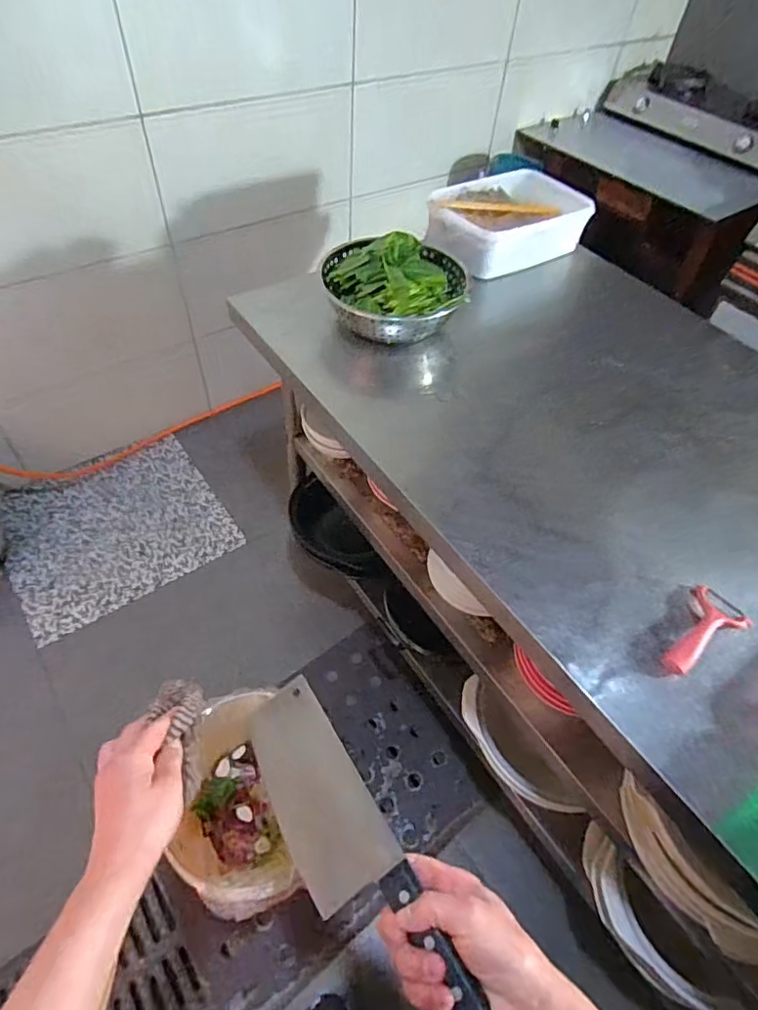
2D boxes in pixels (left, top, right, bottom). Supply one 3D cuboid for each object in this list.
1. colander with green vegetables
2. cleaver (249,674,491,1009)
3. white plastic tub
[{"bbox_3d":[0.032,-0.409,1.011,0.247,0.099,0.234,2,52,-3],"label":"colander with green vegetables"},{"bbox_3d":[-0.026,0.256,0.436,0.082,0.021,0.277,-44,48,-5],"label":"cleaver"},{"bbox_3d":[0.270,-0.620,1.222,0.312,0.101,0.250,-32,60,-26],"label":"white plastic tub"}]

